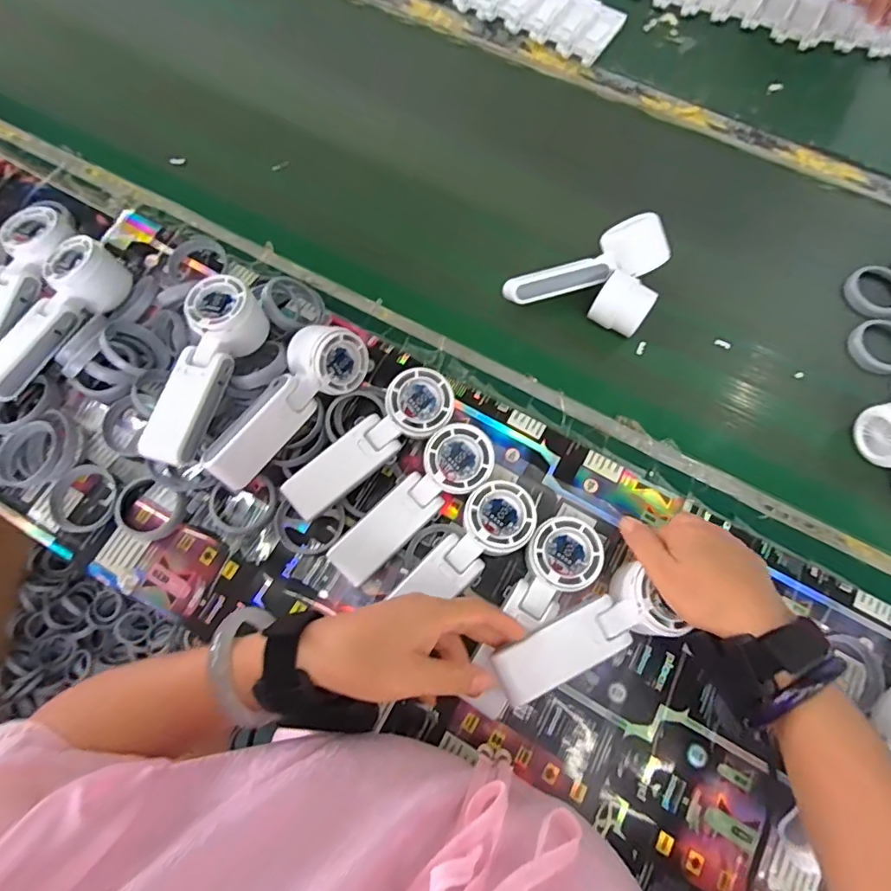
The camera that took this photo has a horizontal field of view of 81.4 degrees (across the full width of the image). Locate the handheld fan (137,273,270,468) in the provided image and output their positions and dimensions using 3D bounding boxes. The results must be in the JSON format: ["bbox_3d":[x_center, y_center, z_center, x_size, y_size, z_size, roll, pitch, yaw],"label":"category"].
[{"bbox_3d":[-0.213,-0.066,0.448,0.052,0.042,0.165,19,73,5],"label":"handheld fan"}]

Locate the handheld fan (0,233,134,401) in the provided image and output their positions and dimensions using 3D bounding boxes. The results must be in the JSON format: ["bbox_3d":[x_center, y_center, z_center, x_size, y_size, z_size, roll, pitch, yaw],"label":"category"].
[{"bbox_3d":[-0.383,-0.121,0.502,0.065,0.053,0.171,31,75,9],"label":"handheld fan"}]

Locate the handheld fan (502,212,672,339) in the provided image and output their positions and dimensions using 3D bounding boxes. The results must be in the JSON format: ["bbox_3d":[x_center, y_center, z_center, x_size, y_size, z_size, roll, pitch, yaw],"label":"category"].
[{"bbox_3d":[0.155,-0.157,0.521,0.167,0.048,0.102,-27,74,-9],"label":"handheld fan"}]

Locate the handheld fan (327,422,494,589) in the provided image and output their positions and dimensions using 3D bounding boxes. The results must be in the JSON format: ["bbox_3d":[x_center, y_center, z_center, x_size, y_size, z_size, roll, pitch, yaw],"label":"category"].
[{"bbox_3d":[-0.026,0.049,0.437,0.159,0.031,0.051,-44,77,0],"label":"handheld fan"}]

